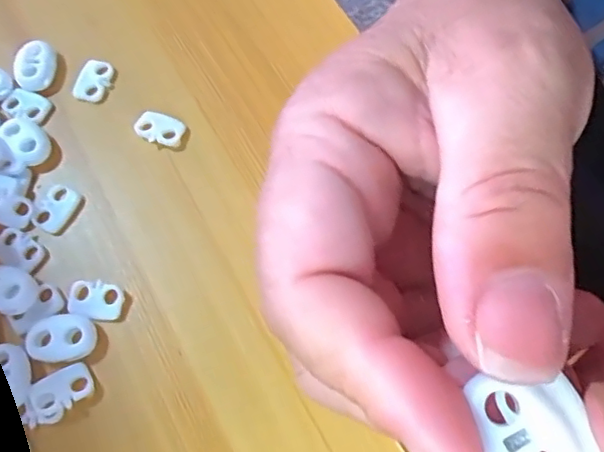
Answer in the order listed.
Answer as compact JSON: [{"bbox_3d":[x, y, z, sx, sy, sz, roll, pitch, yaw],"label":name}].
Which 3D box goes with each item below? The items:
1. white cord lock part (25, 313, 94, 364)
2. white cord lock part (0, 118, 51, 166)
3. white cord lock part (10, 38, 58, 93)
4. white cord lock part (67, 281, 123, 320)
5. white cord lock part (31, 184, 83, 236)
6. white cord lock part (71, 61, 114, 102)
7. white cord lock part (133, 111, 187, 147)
[{"bbox_3d":[-0.079,0.037,0.185,0.021,0.004,0.015,-8,68,0],"label":"white cord lock part"},{"bbox_3d":[-0.105,-0.033,0.215,0.014,0.005,0.022,-38,71,-12],"label":"white cord lock part"},{"bbox_3d":[-0.108,-0.065,0.228,0.015,0.006,0.021,13,69,8],"label":"white cord lock part"},{"bbox_3d":[-0.070,0.025,0.192,0.018,0.004,0.012,13,69,8],"label":"white cord lock part"},{"bbox_3d":[-0.090,-0.007,0.205,0.013,0.004,0.018,22,70,11],"label":"white cord lock part"},{"bbox_3d":[-0.083,-0.058,0.227,0.013,0.005,0.018,27,72,13],"label":"white cord lock part"},{"bbox_3d":[-0.055,-0.037,0.218,0.019,0.005,0.012,20,70,11],"label":"white cord lock part"}]

